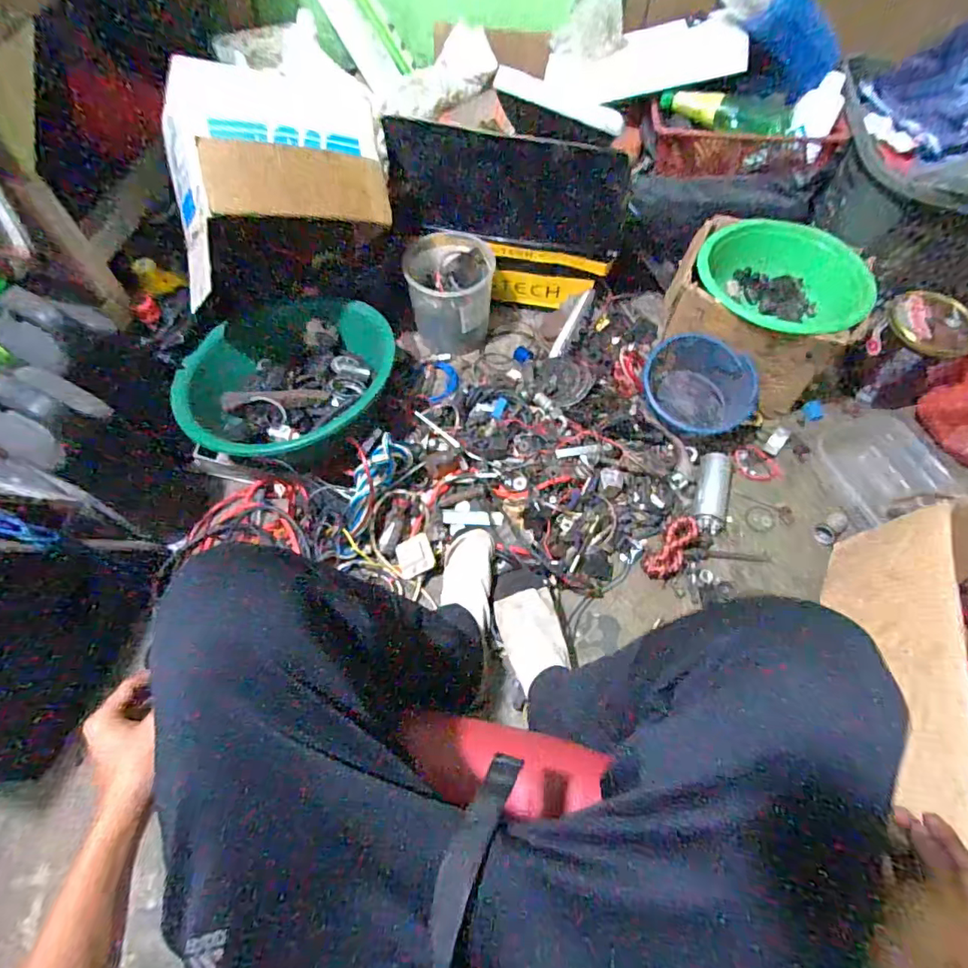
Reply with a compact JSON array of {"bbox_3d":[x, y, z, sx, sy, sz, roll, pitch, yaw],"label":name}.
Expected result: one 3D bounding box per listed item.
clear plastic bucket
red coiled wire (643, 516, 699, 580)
[{"bbox_3d":[-0.065,-0.379,1.018,0.165,0.147,0.164,-12,63,-7],"label":"clear plastic bucket"},{"bbox_3d":[0.304,0.098,0.819,0.046,0.042,0.113,33,66,16],"label":"red coiled wire"}]

